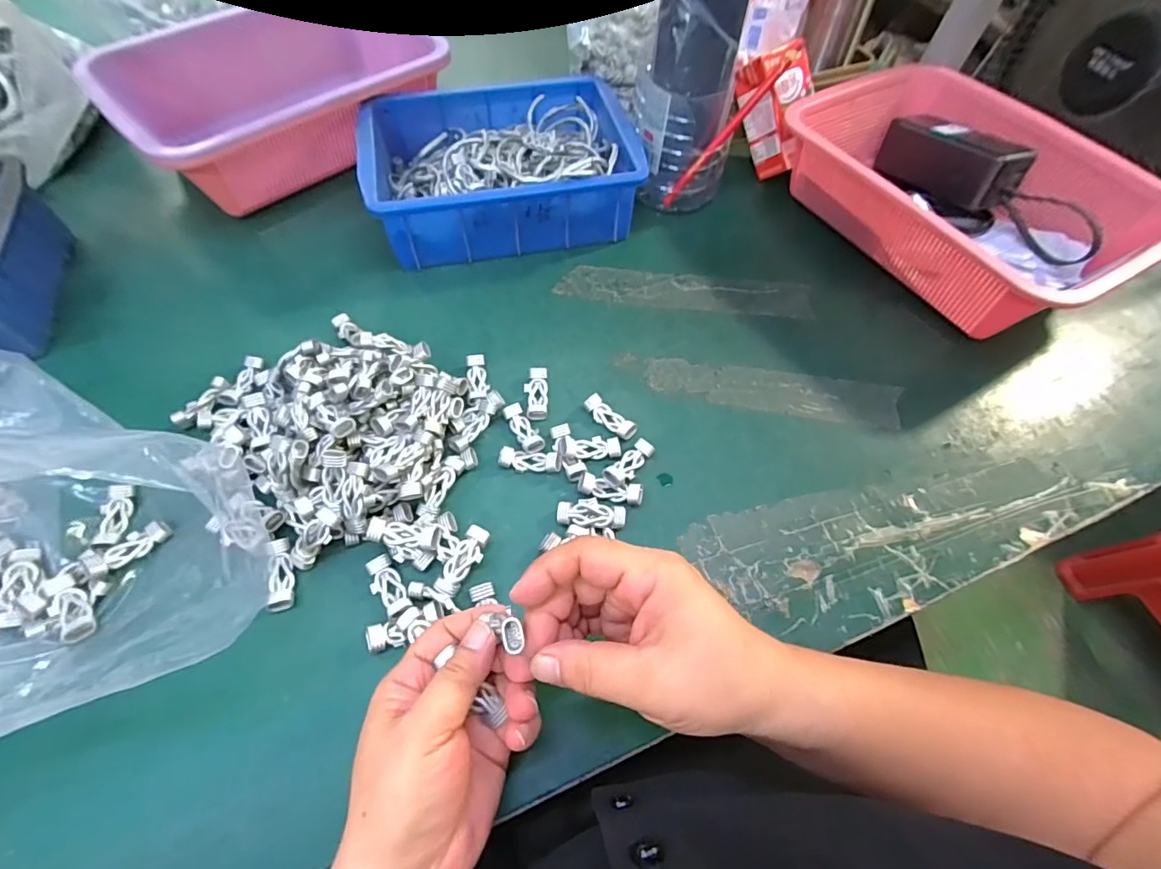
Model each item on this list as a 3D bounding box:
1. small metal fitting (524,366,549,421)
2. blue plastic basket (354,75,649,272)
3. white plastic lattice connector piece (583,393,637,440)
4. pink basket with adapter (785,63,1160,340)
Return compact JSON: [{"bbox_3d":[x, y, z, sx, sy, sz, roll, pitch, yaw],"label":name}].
[{"bbox_3d":[-0.034,-0.032,0.394,0.019,0.007,0.044,-4,60,-6],"label":"small metal fitting"},{"bbox_3d":[-0.077,-0.261,0.489,0.243,0.065,0.172,-10,61,-9],"label":"blue plastic basket"},{"bbox_3d":[0.023,-0.013,0.386,0.044,0.009,0.017,38,64,18],"label":"white plastic lattice connector piece"},{"bbox_3d":[0.353,-0.224,0.477,0.217,0.088,0.302,-23,63,-16],"label":"pink basket with adapter"}]

